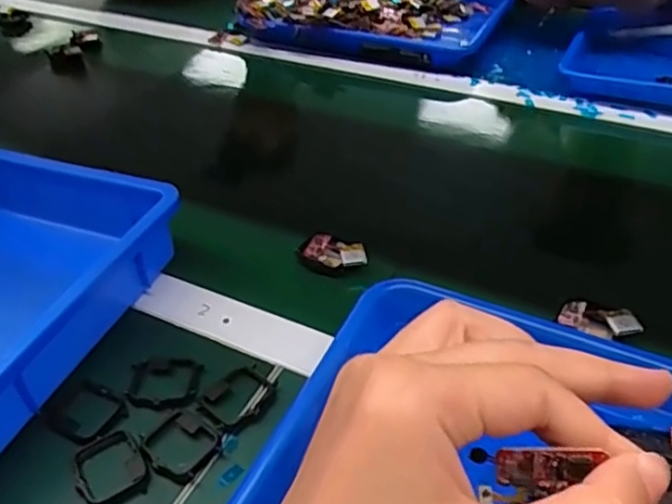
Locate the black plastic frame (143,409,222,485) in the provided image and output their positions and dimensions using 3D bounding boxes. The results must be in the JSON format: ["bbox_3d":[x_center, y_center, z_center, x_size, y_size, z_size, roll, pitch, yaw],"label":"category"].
[{"bbox_3d":[-0.093,0.116,0.395,0.045,0.006,0.041,19,48,27],"label":"black plastic frame"}]

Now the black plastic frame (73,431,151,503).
[{"bbox_3d":[-0.133,0.129,0.388,0.041,0.008,0.045,-31,47,-24],"label":"black plastic frame"}]

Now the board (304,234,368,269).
[{"bbox_3d":[-0.001,0.000,0.522,0.053,0.012,0.032,27,52,32],"label":"board"}]

